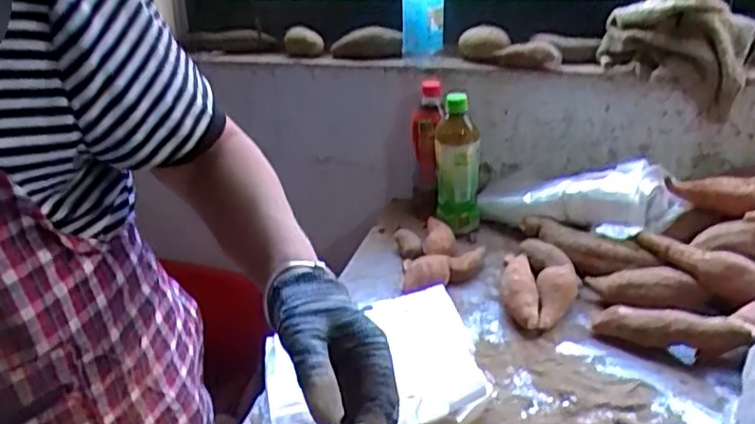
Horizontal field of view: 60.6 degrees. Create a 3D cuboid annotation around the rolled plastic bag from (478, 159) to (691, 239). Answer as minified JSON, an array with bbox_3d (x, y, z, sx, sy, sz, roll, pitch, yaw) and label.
[{"bbox_3d":[0.277,-0.024,0.916,0.282,0.094,0.100,16,32,34],"label":"rolled plastic bag"}]

